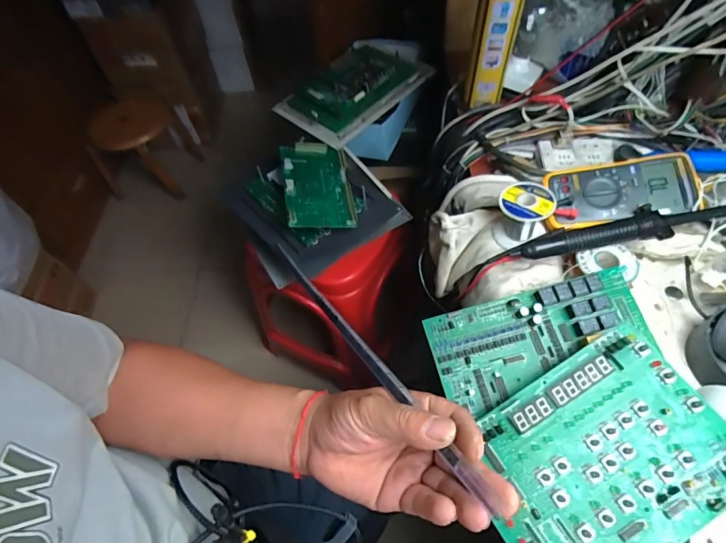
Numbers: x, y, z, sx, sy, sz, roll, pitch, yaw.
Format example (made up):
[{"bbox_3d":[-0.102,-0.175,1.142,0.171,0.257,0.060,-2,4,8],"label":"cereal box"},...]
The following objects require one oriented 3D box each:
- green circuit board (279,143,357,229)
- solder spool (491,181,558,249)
[{"bbox_3d":[-0.085,-0.162,0.770,0.120,0.020,0.204,-3,62,-15],"label":"green circuit board"},{"bbox_3d":[0.204,-0.071,0.538,0.061,0.068,0.059,-2,57,3],"label":"solder spool"}]

